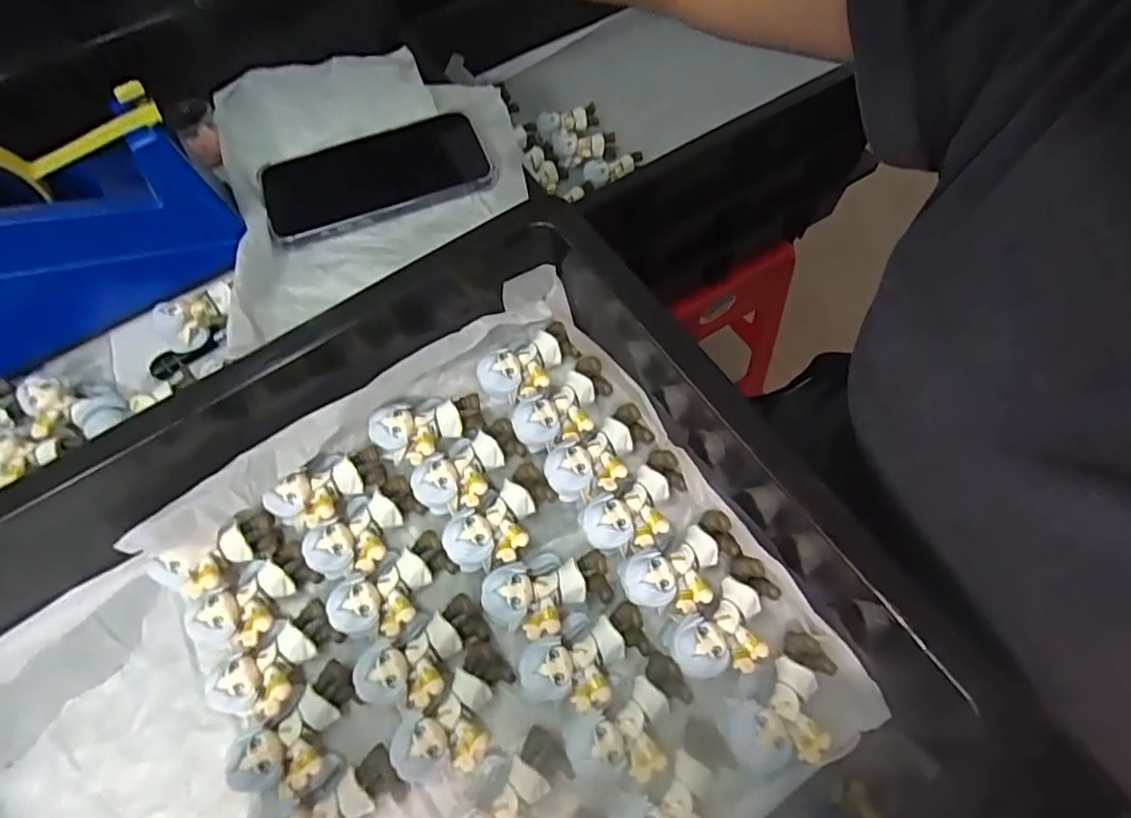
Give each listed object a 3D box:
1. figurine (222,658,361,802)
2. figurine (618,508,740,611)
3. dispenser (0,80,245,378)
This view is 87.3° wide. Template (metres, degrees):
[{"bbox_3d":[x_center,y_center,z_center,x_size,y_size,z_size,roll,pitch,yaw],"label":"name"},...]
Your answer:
[{"bbox_3d":[-0.119,0.153,0.274,0.059,0.025,0.038,-41,69,-15],"label":"figurine"},{"bbox_3d":[0.060,0.080,0.297,0.063,0.023,0.035,-28,66,-10],"label":"figurine"},{"bbox_3d":[-0.314,-0.104,0.354,0.197,0.106,0.061,-36,68,-13],"label":"dispenser"}]

